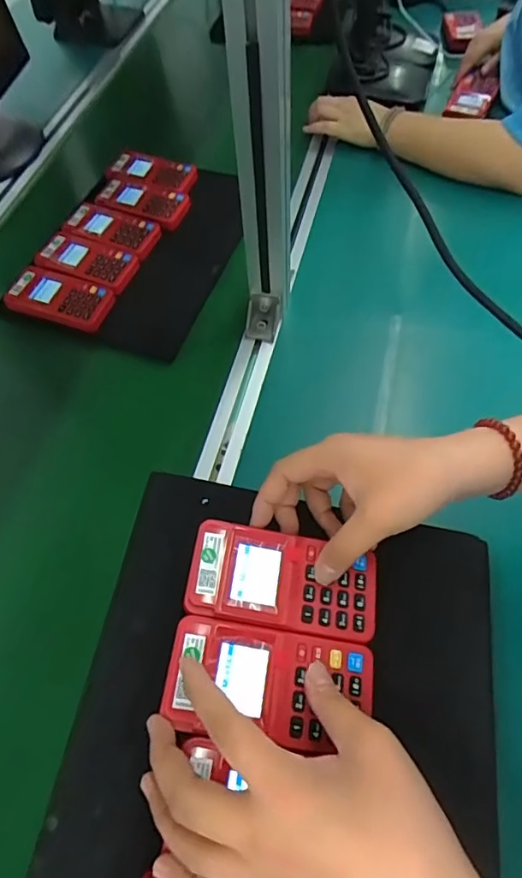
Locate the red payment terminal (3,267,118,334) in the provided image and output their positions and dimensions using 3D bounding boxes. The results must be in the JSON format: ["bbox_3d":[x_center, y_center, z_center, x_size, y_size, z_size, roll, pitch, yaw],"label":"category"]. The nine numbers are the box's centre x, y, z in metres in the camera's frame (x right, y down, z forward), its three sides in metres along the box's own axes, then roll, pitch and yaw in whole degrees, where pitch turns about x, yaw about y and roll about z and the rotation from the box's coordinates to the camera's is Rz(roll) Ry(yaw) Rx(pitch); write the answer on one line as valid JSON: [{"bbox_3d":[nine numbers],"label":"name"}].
[{"bbox_3d":[-0.241,-0.171,0.596,0.124,0.016,0.062,18,66,12],"label":"red payment terminal"}]

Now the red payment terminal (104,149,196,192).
[{"bbox_3d":[-0.152,-0.385,0.717,0.124,0.016,0.067,16,65,11],"label":"red payment terminal"}]

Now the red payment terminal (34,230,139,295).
[{"bbox_3d":[-0.217,-0.226,0.628,0.115,0.021,0.069,18,66,12],"label":"red payment terminal"}]

